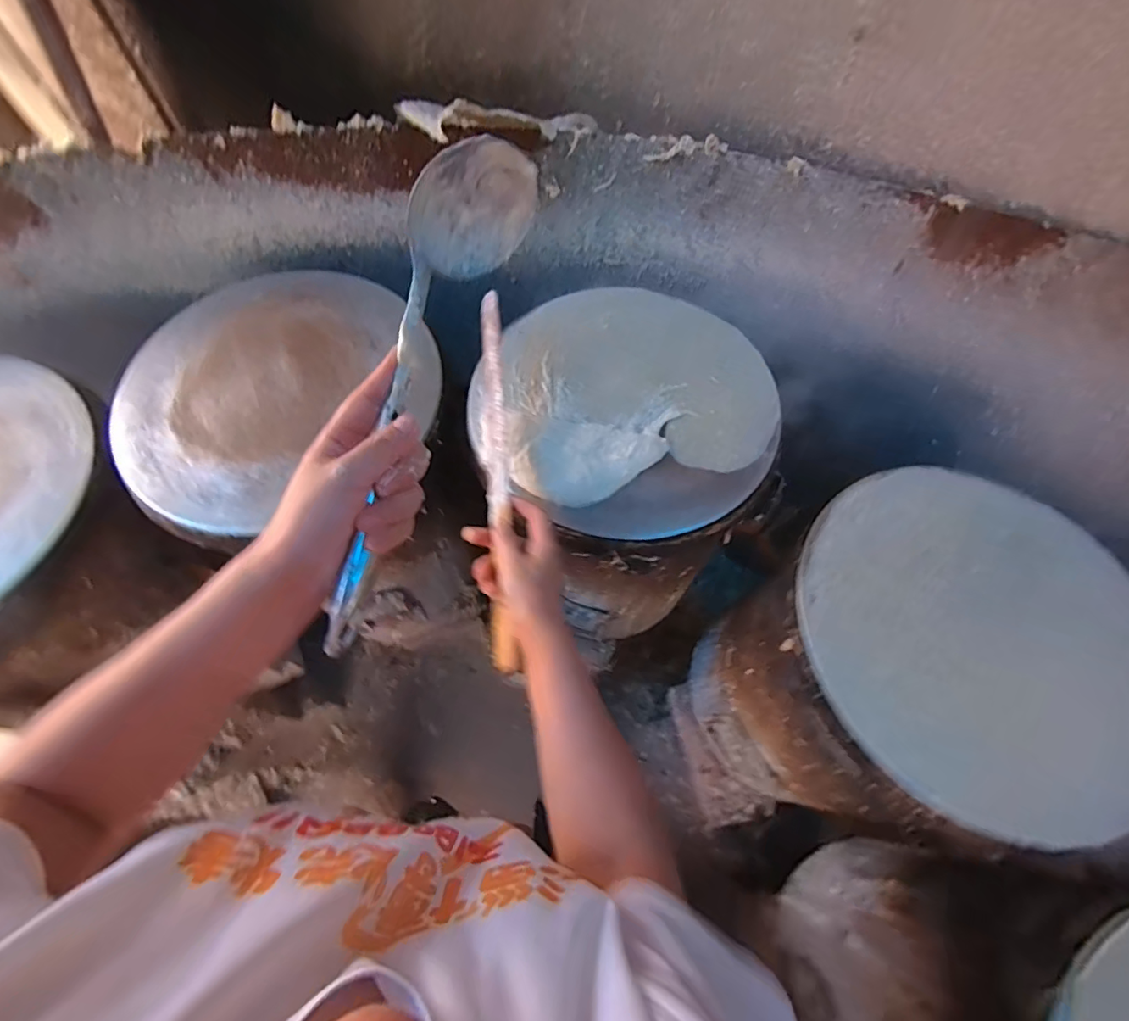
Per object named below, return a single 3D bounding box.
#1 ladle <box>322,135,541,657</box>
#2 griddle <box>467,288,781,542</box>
[{"bbox_3d":[-0.096,-0.077,0.338,0.063,0.081,0.331,15,81,5],"label":"ladle"},{"bbox_3d":[0.077,-0.137,0.631,0.350,0.031,0.352,1,65,-2],"label":"griddle"}]

